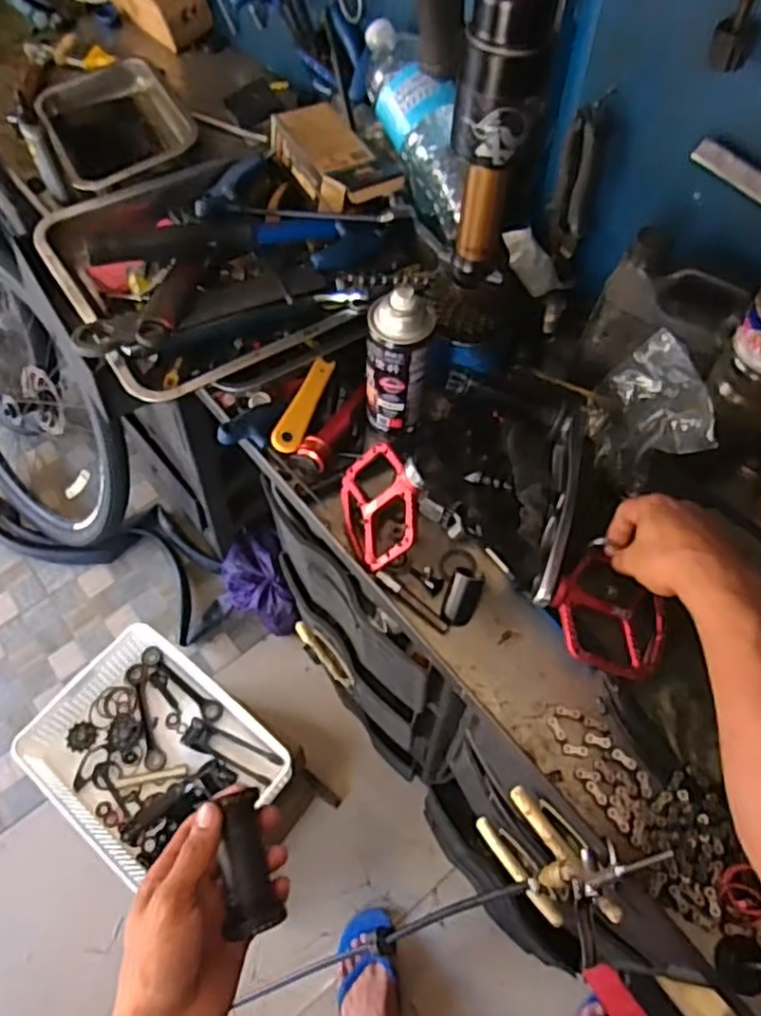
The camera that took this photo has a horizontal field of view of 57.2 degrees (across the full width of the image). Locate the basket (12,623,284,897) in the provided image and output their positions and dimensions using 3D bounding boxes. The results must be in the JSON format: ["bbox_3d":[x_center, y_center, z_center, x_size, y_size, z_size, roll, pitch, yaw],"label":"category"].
[{"bbox_3d":[-0.322,0.359,0.998,0.327,0.072,0.263,34,66,17],"label":"basket"}]

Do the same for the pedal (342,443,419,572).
[{"bbox_3d":[-0.002,-0.007,0.669,0.020,0.108,0.114,6,50,-39],"label":"pedal"}]

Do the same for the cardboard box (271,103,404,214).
[{"bbox_3d":[-0.056,-0.401,0.799,0.073,0.062,0.174,-32,65,-17],"label":"cardboard box"}]

